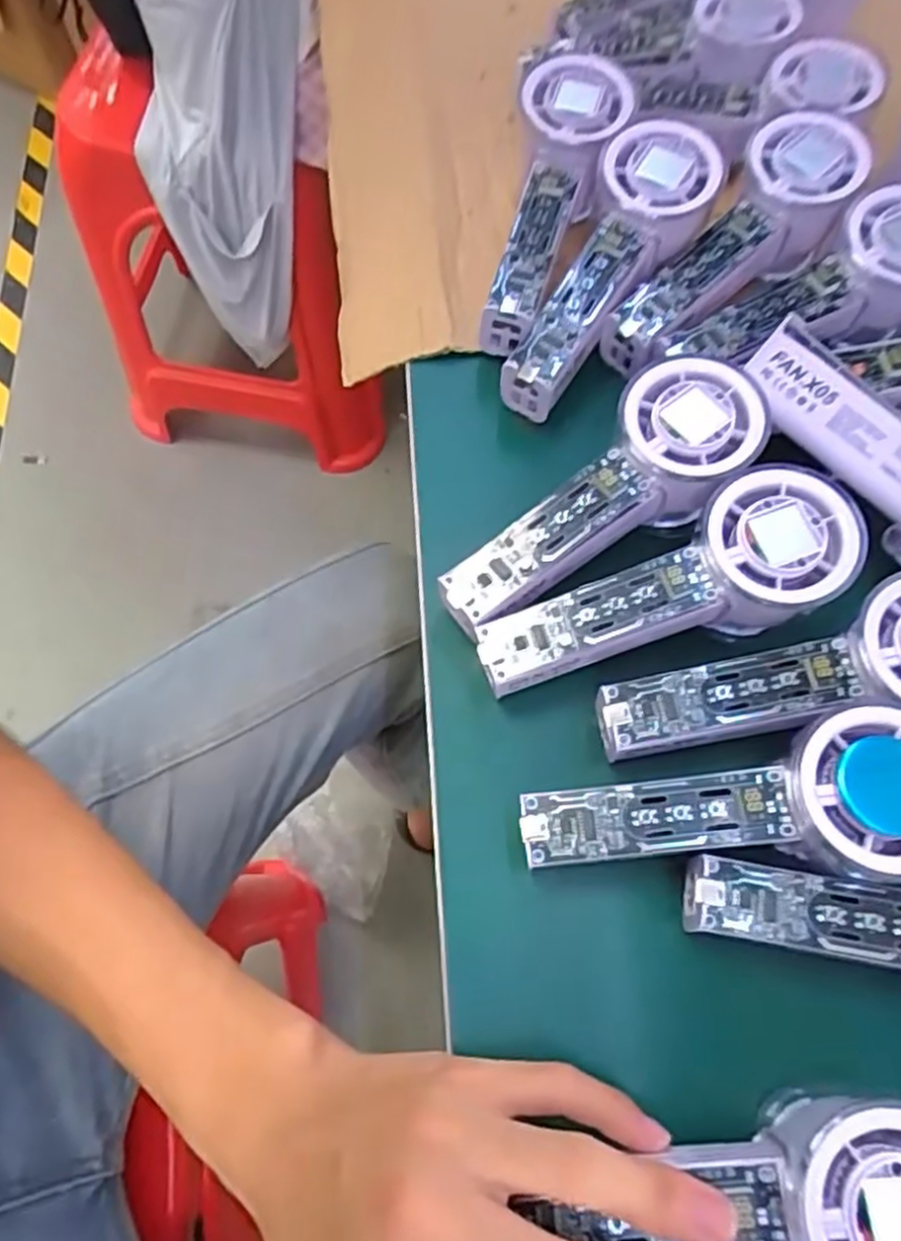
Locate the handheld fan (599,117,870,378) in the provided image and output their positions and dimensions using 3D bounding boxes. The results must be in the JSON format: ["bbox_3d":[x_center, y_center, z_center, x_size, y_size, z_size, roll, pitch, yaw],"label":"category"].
[{"bbox_3d":[0.135,-0.179,0.371,0.151,0.035,0.056,-43,75,0],"label":"handheld fan"}]

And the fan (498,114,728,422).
[{"bbox_3d":[0.072,-0.164,0.360,0.048,0.029,0.146,32,88,10],"label":"fan"}]

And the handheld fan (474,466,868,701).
[{"bbox_3d":[0.085,-0.008,0.304,0.149,0.033,0.055,-22,70,6],"label":"handheld fan"}]

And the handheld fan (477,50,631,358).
[{"bbox_3d":[0.049,-0.209,0.376,0.047,0.029,0.158,16,83,4],"label":"handheld fan"}]

